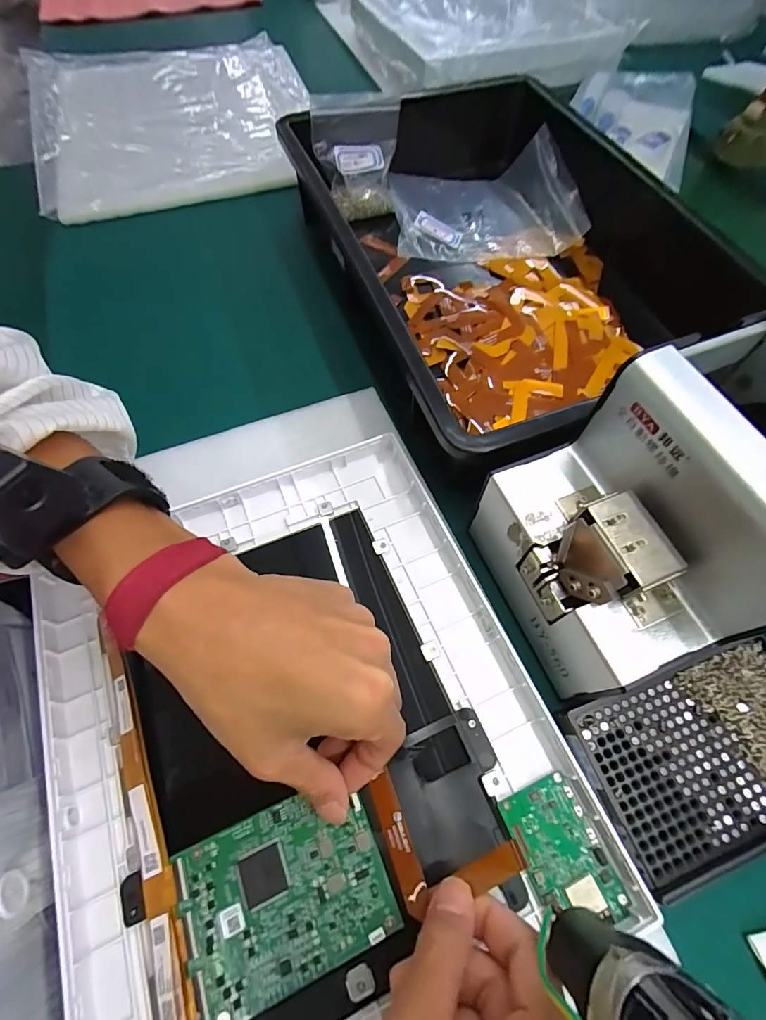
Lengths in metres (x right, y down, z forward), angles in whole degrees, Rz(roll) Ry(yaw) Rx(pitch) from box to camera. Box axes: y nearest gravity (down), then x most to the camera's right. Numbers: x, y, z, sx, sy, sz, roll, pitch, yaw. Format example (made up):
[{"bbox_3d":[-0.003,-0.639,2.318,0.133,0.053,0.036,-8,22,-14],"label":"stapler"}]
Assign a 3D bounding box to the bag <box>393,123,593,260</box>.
[{"bbox_3d":[0.103,-0.334,0.466,0.191,0.042,0.163,-12,64,-7],"label":"bag"}]

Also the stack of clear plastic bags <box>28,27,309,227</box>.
[{"bbox_3d":[-0.275,-0.524,0.586,0.352,0.033,0.391,-14,64,-7],"label":"stack of clear plastic bags"}]

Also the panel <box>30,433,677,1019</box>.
[{"bbox_3d":[-0.047,0.114,0.247,0.253,0.025,0.303,-19,66,-12],"label":"panel"}]

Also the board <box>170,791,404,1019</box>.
[{"bbox_3d":[-0.047,0.182,0.209,0.093,0.004,0.068,-20,66,-12],"label":"board"}]

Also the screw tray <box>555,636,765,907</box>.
[{"bbox_3d":[0.180,0.134,0.239,0.138,0.013,0.088,-18,64,-9],"label":"screw tray"}]

